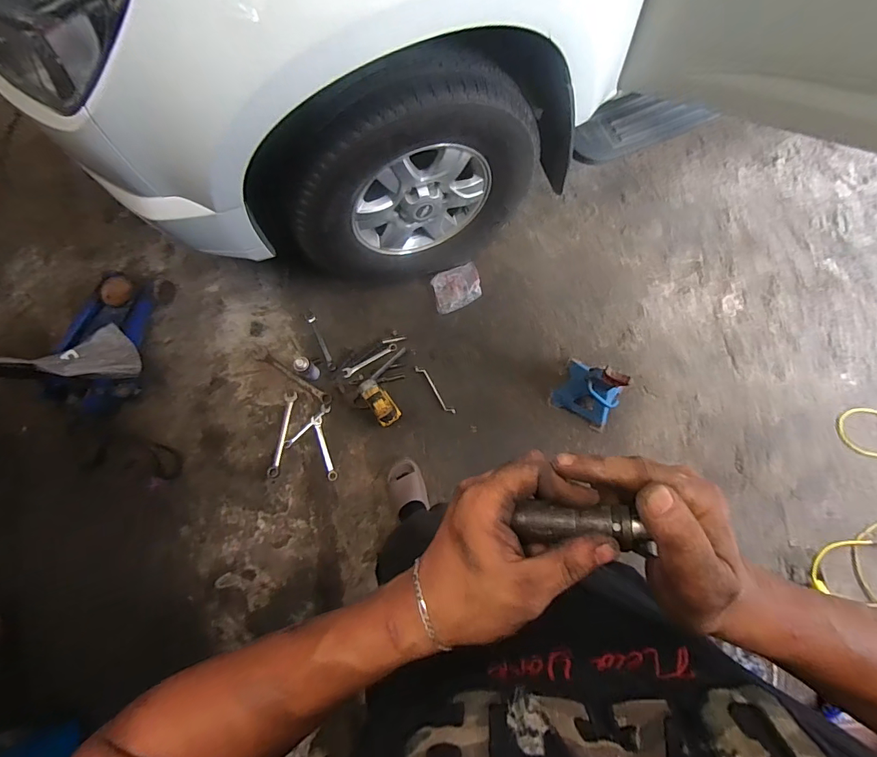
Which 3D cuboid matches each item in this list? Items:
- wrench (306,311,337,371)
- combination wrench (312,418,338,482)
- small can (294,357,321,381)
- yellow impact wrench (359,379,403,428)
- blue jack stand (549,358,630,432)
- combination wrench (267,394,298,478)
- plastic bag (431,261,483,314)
[{"bbox_3d":[-0.429,-0.137,1.541,0.031,0.006,0.243,-25,77,-4],"label":"wrench"},{"bbox_3d":[-0.387,0.239,1.440,0.034,0.009,0.217,-20,77,-3],"label":"combination wrench"},{"bbox_3d":[-0.442,-0.030,1.431,0.044,0.162,0.057,34,80,9],"label":"small can"},{"bbox_3d":[-0.182,0.081,1.342,0.079,0.261,0.120,-32,78,-6],"label":"yellow impact wrench"},{"bbox_3d":[0.495,0.024,1.307,0.188,0.289,0.171,30,79,8],"label":"blue jack stand"},{"bbox_3d":[-0.540,0.193,1.458,0.042,0.018,0.289,9,77,4],"label":"combination wrench"},{"bbox_3d":[0.069,-0.335,1.540,0.186,0.026,0.152,-22,77,-3],"label":"plastic bag"}]

